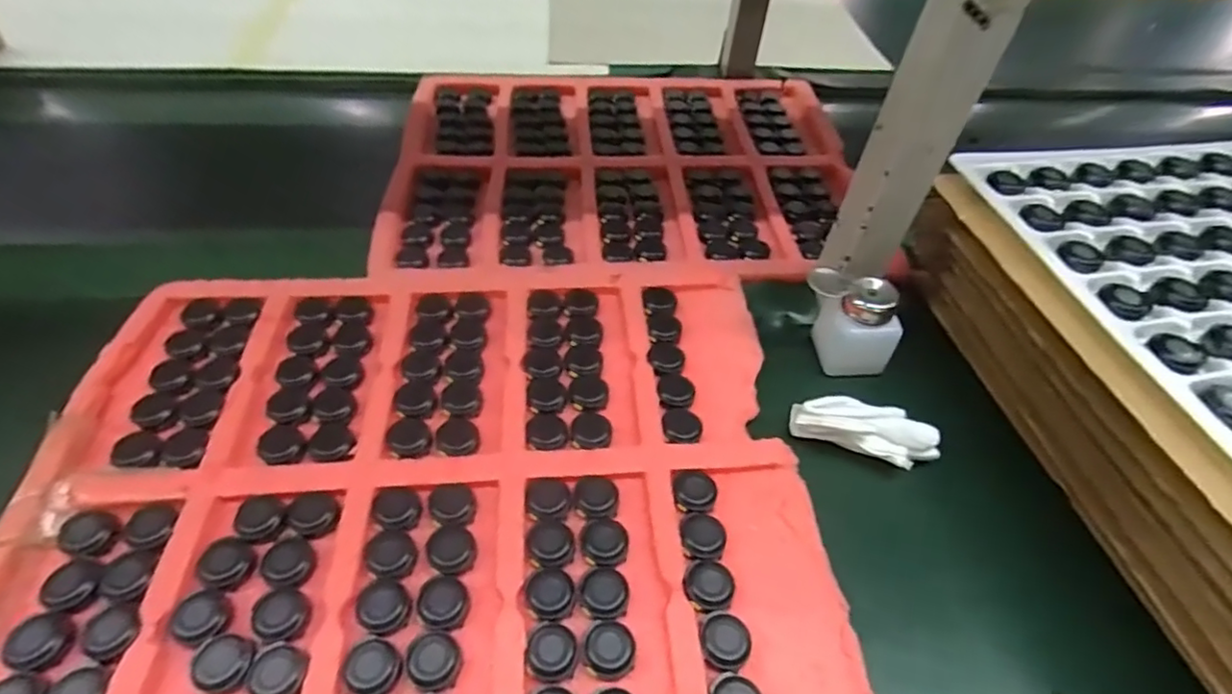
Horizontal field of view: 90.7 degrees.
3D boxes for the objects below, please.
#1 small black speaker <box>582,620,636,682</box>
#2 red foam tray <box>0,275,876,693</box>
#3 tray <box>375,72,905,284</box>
[{"bbox_3d":[-0.003,0.170,0.343,0.028,0.009,0.030,1,48,-1],"label":"small black speaker"},{"bbox_3d":[-0.121,0.084,0.407,0.498,0.021,0.368,-3,48,-5],"label":"red foam tray"},{"bbox_3d":[0.017,-0.204,0.674,0.494,0.026,0.357,-3,48,-4],"label":"tray"}]

